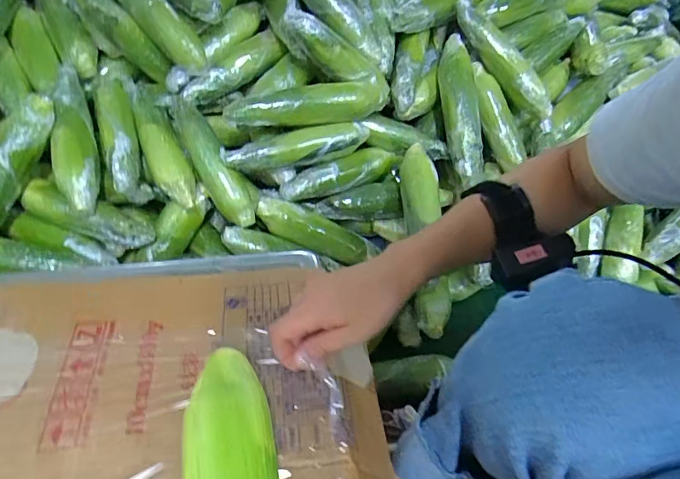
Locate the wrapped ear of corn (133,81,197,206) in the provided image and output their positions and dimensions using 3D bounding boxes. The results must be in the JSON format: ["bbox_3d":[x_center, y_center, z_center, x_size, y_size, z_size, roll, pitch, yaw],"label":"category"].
[{"bbox_3d":[-0.263,-0.147,0.688,0.056,0.046,0.230,-18,71,-21],"label":"wrapped ear of corn"}]

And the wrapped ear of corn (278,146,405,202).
[{"bbox_3d":[0.003,-0.106,0.733,0.206,0.042,0.040,-21,51,-21],"label":"wrapped ear of corn"}]

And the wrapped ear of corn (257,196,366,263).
[{"bbox_3d":[-0.042,-0.014,0.725,0.178,0.040,0.043,25,45,-16],"label":"wrapped ear of corn"}]

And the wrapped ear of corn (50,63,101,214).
[{"bbox_3d":[-0.363,-0.142,0.635,0.054,0.057,0.217,-9,81,-13],"label":"wrapped ear of corn"}]

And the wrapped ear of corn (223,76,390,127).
[{"bbox_3d":[-0.041,-0.198,0.694,0.253,0.056,0.050,-14,49,-15],"label":"wrapped ear of corn"}]

